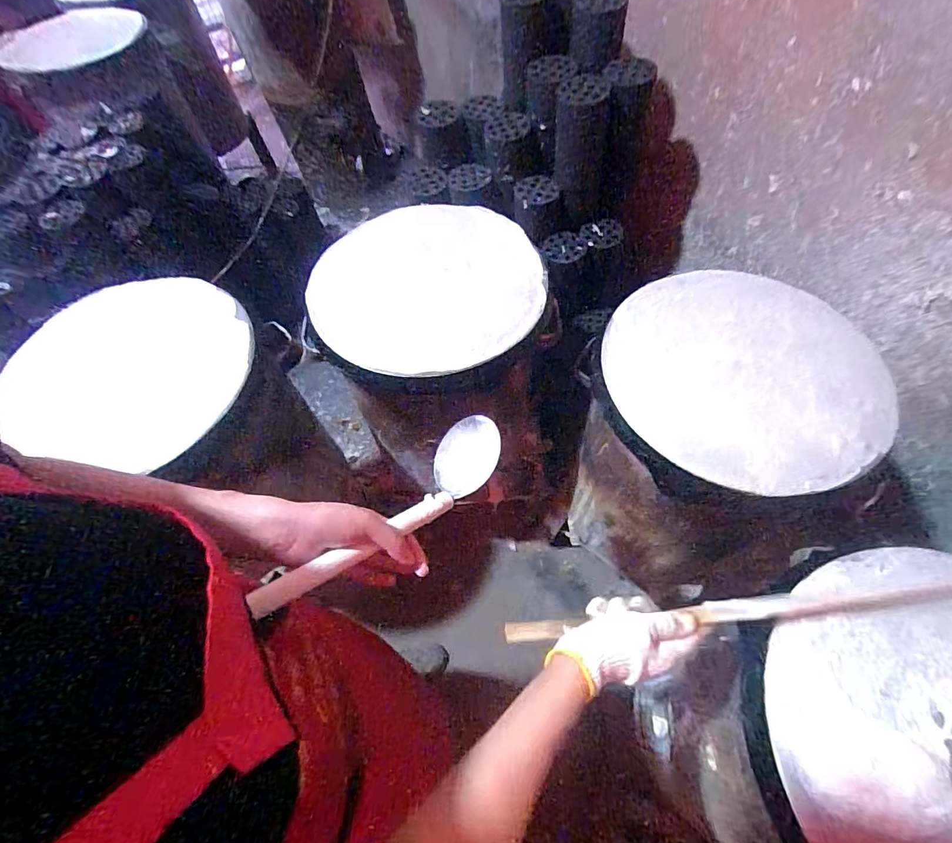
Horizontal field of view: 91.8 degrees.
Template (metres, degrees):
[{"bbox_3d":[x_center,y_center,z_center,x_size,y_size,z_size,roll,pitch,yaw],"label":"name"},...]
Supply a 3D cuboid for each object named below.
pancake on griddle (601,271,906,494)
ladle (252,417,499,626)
[{"bbox_3d":[0.378,-0.077,0.643,0.380,0.021,0.353,-24,63,-10],"label":"pancake on griddle"},{"bbox_3d":[-0.079,0.086,0.447,0.072,0.073,0.284,36,44,20],"label":"ladle"}]

